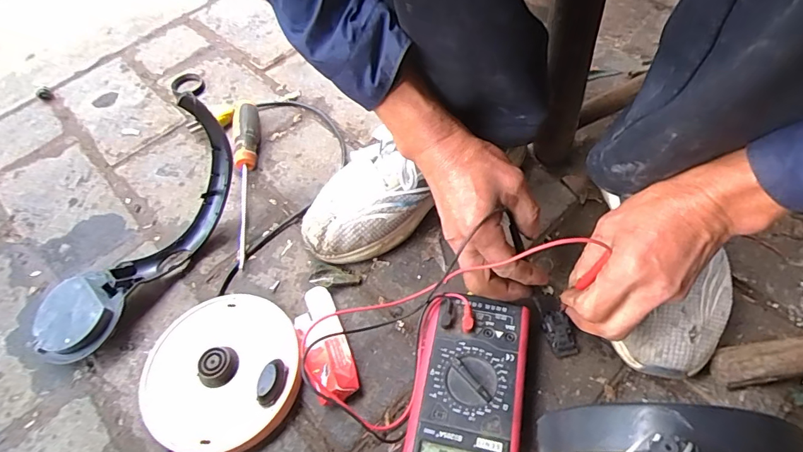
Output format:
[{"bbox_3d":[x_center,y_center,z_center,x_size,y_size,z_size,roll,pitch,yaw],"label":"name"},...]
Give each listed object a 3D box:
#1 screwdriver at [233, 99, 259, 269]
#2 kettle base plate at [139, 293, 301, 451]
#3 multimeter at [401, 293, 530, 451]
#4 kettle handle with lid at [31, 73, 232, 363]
[{"bbox_3d":[-0.185,-0.072,0.543,0.028,0.030,0.255,-11,56,-4],"label":"screwdriver"},{"bbox_3d":[-0.164,0.129,0.411,0.146,0.032,0.141,-2,56,2],"label":"kettle base plate"},{"bbox_3d":[0.054,0.145,0.379,0.090,0.037,0.174,9,57,11],"label":"multimeter"},{"bbox_3d":[-0.259,0.007,0.452,0.083,0.109,0.282,32,85,23],"label":"kettle handle with lid"}]

